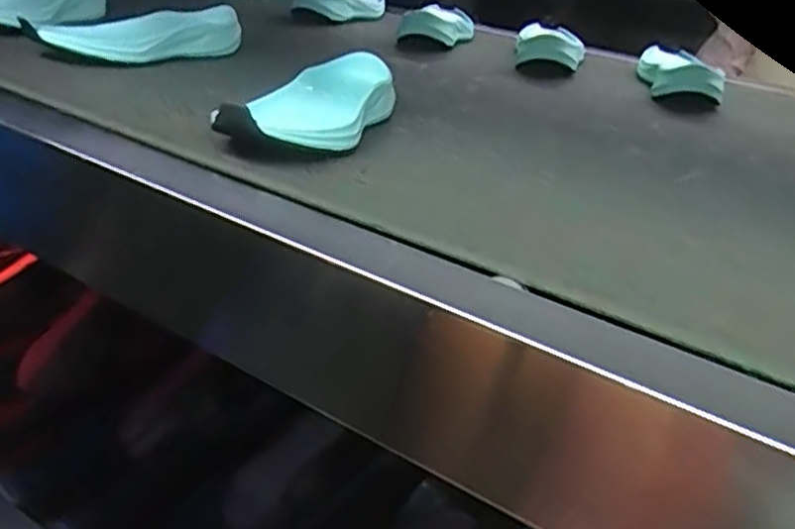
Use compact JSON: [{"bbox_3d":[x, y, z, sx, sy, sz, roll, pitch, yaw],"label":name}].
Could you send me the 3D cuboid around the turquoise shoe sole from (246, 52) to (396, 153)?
[{"bbox_3d":[-0.052,-0.117,0.545,0.080,0.043,0.188,5,24,7],"label":"turquoise shoe sole"}]

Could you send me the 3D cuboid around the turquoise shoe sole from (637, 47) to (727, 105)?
[{"bbox_3d":[0.324,-0.223,0.846,0.085,0.046,0.183,7,25,11],"label":"turquoise shoe sole"}]

